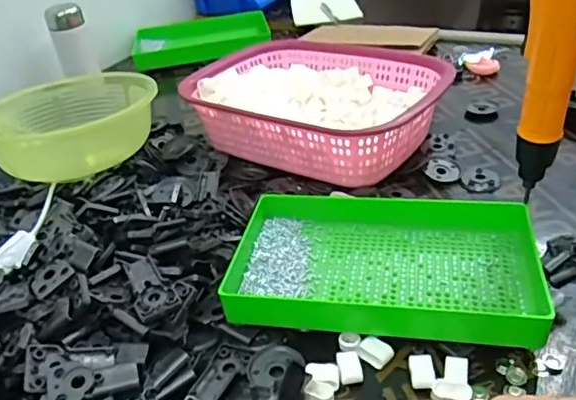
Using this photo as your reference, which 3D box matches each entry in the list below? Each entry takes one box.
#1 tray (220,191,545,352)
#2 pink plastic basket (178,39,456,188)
[{"bbox_3d":[0.081,0.053,0.491,0.254,0.038,0.157,2,35,13],"label":"tray"},{"bbox_3d":[0.032,-0.118,0.711,0.297,0.078,0.222,19,42,32],"label":"pink plastic basket"}]

